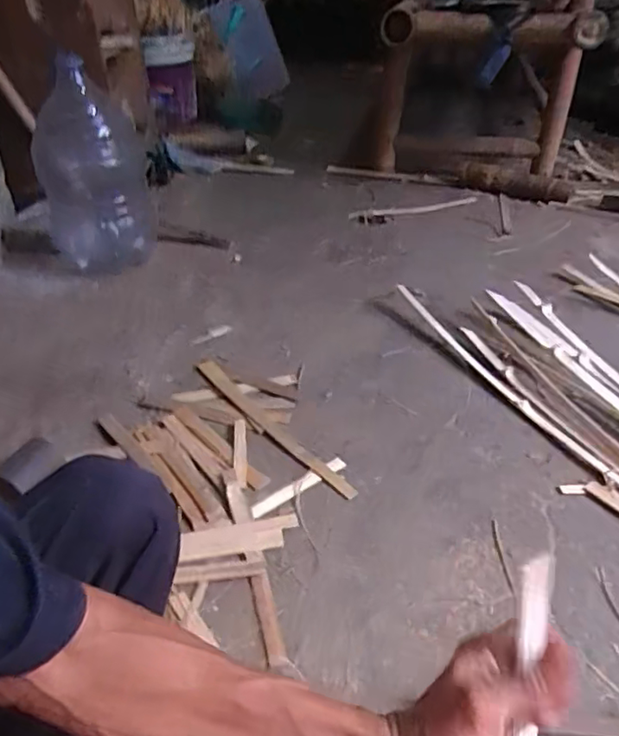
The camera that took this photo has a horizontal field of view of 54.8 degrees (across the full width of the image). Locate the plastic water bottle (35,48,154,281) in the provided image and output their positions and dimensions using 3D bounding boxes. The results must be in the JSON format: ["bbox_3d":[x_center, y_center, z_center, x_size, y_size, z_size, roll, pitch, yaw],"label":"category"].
[{"bbox_3d":[-0.500,-0.470,1.411,0.245,0.415,0.239,-17,39,-22],"label":"plastic water bottle"}]

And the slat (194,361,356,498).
[{"bbox_3d":[-0.070,0.089,0.979,0.031,0.013,0.404,-25,42,-31],"label":"slat"}]

